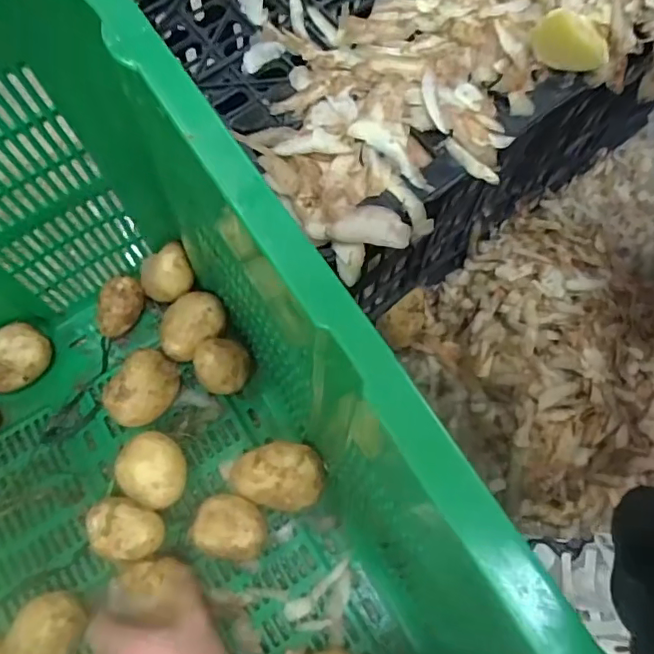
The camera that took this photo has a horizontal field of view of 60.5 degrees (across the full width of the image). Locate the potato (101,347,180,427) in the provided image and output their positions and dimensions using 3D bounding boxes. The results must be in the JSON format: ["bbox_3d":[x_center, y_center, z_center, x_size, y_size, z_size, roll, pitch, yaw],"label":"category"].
[{"bbox_3d":[-0.187,0.067,0.583,0.057,0.059,0.078,32,74,10],"label":"potato"}]

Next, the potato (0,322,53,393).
[{"bbox_3d":[-0.328,0.038,0.589,0.074,0.061,0.056,-31,74,-10],"label":"potato"}]

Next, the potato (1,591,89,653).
[{"bbox_3d":[-0.255,0.281,0.510,0.056,0.057,0.069,33,74,10],"label":"potato"}]

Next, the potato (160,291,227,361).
[{"bbox_3d":[-0.144,0.002,0.606,0.074,0.062,0.053,-43,76,-13],"label":"potato"}]

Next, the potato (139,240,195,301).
[{"bbox_3d":[-0.174,-0.059,0.602,0.059,0.047,0.051,-10,71,-3],"label":"potato"}]

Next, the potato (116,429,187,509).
[{"bbox_3d":[-0.172,0.143,0.563,0.066,0.053,0.067,0,71,0],"label":"potato"}]

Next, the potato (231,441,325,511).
[{"bbox_3d":[-0.048,0.149,0.562,0.088,0.056,0.061,9,71,3],"label":"potato"}]

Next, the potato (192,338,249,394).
[{"bbox_3d":[-0.111,0.043,0.590,0.051,0.061,0.050,0,71,0],"label":"potato"}]

